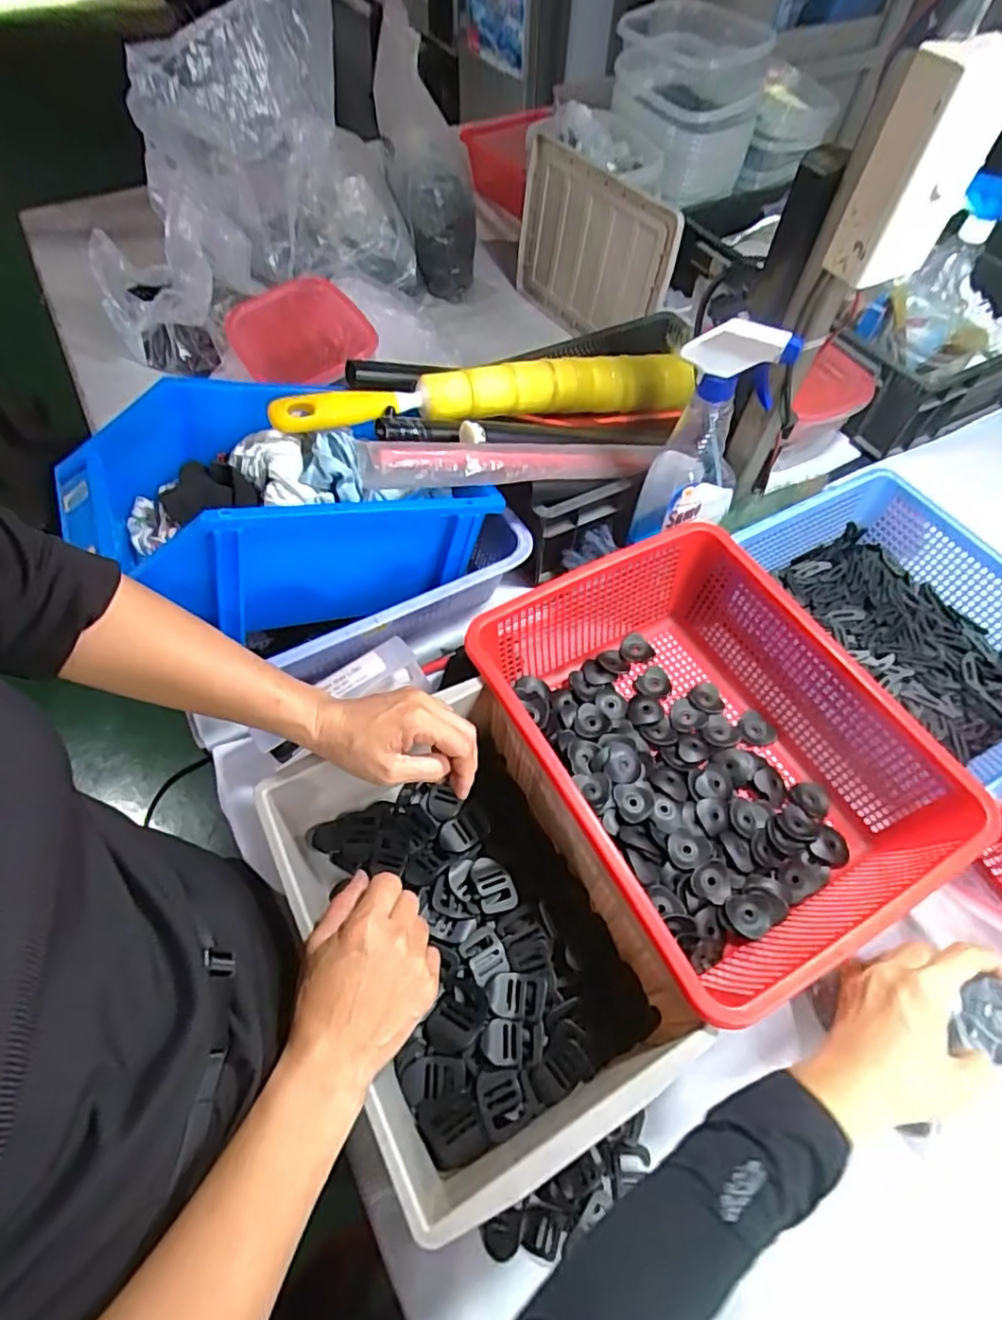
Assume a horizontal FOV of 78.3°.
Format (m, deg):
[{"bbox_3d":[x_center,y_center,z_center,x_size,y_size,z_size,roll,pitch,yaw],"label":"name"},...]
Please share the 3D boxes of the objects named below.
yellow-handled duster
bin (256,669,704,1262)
[{"bbox_3d":[0.022,-0.276,0.645,0.510,0.055,0.068,-19,60,-29],"label":"yellow-handled duster"},{"bbox_3d":[-0.022,0.199,0.443,0.202,0.102,0.314,-26,62,-16],"label":"bin"}]

